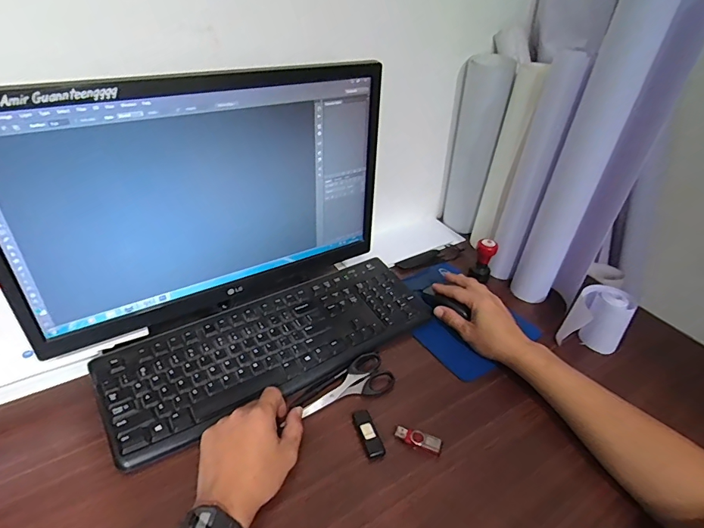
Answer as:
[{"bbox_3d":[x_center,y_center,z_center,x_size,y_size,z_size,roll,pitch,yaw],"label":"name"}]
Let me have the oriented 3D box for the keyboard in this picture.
[{"bbox_3d":[-0.098,0.105,0.589,0.440,0.039,0.161,-20,43,-31],"label":"keyboard"}]

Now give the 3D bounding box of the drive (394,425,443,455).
[{"bbox_3d":[0.076,0.201,0.489,0.053,0.007,0.020,16,37,14],"label":"drive"}]

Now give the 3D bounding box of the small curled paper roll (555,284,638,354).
[{"bbox_3d":[0.354,0.085,0.618,0.073,0.091,0.070,4,36,-3],"label":"small curled paper roll"}]

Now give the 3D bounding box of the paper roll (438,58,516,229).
[{"bbox_3d":[0.220,-0.214,0.807,0.088,0.317,0.083,15,37,12],"label":"paper roll"}]

